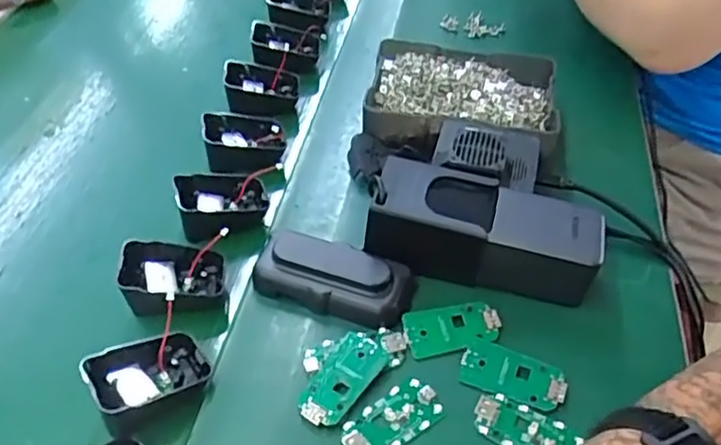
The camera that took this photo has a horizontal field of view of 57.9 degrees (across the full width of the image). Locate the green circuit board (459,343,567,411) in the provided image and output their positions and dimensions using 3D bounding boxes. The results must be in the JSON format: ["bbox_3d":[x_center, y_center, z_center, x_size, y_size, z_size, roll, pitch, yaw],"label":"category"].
[{"bbox_3d":[0.095,0.095,0.406,0.062,0.005,0.031,16,48,18],"label":"green circuit board"}]

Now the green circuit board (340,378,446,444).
[{"bbox_3d":[0.019,0.116,0.384,0.062,0.005,0.032,-29,51,-23],"label":"green circuit board"}]

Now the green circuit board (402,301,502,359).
[{"bbox_3d":[0.061,0.069,0.428,0.063,0.006,0.032,-10,46,-7],"label":"green circuit board"}]

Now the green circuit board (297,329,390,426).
[{"bbox_3d":[-0.010,0.096,0.401,0.032,0.006,0.065,23,51,24],"label":"green circuit board"}]

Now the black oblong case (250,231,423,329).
[{"bbox_3d":[-0.019,0.036,0.447,0.104,0.026,0.052,12,47,15],"label":"black oblong case"}]

